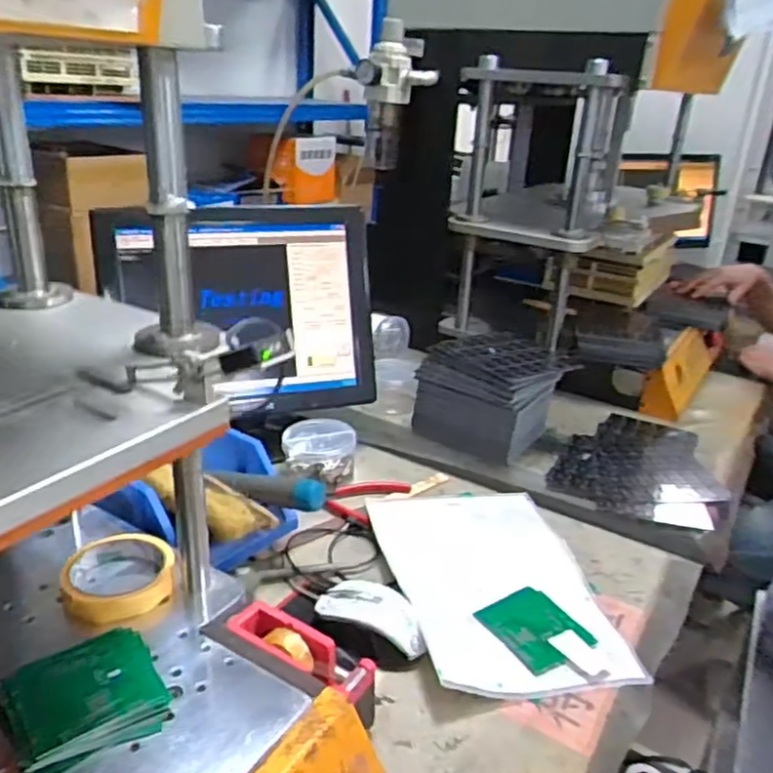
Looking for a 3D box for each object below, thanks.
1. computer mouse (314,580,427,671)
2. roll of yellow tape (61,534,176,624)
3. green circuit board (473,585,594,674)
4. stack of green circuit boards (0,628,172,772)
[{"bbox_3d":[-0.016,0.223,0.659,0.118,0.035,0.056,24,31,38],"label":"computer mouse"},{"bbox_3d":[-0.229,0.162,0.597,0.088,0.023,0.089,3,24,-1],"label":"roll of yellow tape"},{"bbox_3d":[0.146,0.238,0.686,0.082,0.008,0.093,-13,29,-32],"label":"green circuit board"},{"bbox_3d":[-0.208,0.212,0.482,0.099,0.023,0.091,-17,31,-38],"label":"stack of green circuit boards"}]

